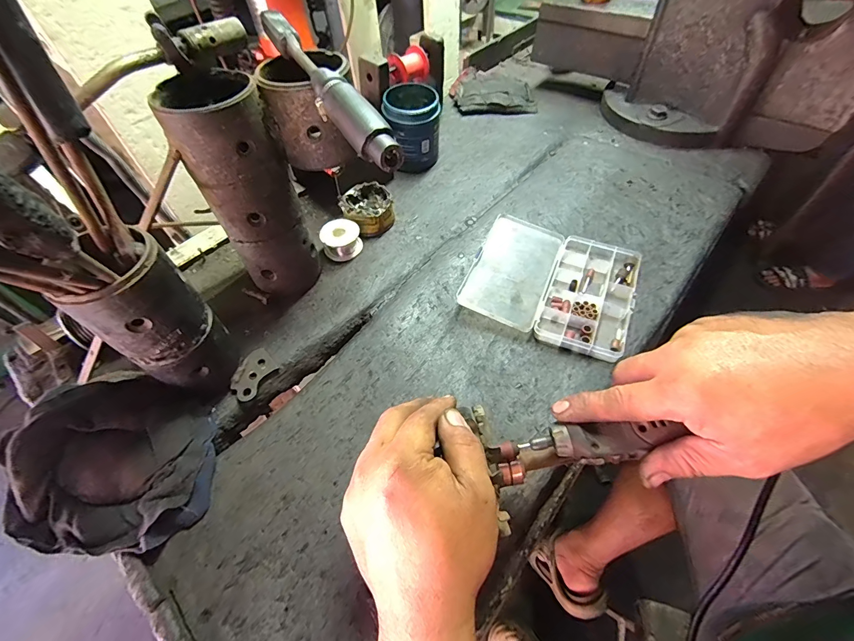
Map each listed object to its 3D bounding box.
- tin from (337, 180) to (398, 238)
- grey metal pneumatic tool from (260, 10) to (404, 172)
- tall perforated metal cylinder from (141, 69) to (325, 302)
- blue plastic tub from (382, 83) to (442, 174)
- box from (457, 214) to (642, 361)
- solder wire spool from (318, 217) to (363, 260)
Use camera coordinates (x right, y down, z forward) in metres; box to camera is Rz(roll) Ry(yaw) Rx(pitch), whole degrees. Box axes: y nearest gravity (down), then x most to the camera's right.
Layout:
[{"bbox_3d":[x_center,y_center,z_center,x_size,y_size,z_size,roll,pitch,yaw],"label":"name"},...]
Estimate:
[{"bbox_3d":[-0.086,-0.166,0.551,0.076,0.043,0.079,-1,55,1],"label":"tin"},{"bbox_3d":[-0.090,-0.202,0.312,0.027,0.030,0.243,-26,57,-15],"label":"grey metal pneumatic tool"},{"bbox_3d":[-0.189,-0.131,0.417,0.088,0.231,0.091,-27,58,-16],"label":"tall perforated metal cylinder"},{"bbox_3d":[-0.024,-0.322,0.622,0.091,0.103,0.096,-9,55,-4],"label":"blue plastic tub"},{"bbox_3d":[0.161,-0.052,0.480,0.197,0.022,0.178,21,58,16],"label":"box"},{"bbox_3d":[-0.119,-0.112,0.518,0.053,0.032,0.046,-14,56,-8],"label":"solder wire spool"}]

